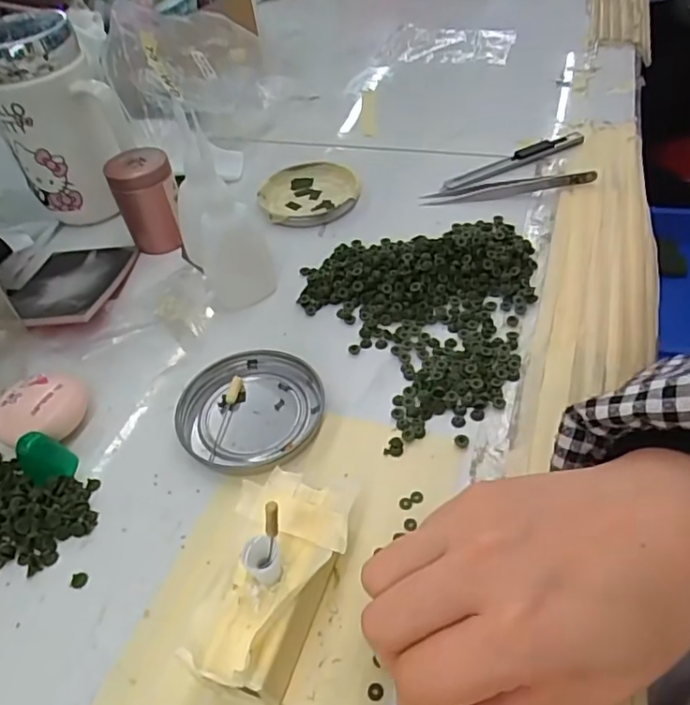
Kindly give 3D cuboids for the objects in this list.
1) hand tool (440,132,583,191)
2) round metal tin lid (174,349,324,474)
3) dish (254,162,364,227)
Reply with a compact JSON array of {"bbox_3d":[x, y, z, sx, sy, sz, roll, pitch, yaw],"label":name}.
[{"bbox_3d":[0.138,-0.157,0.468,0.134,0.011,0.019,-22,48,-13],"label":"hand tool"},{"bbox_3d":[-0.052,0.030,0.319,0.079,0.009,0.074,-4,46,4],"label":"round metal tin lid"},{"bbox_3d":[-0.028,-0.129,0.467,0.078,0.009,0.079,-4,46,4],"label":"dish"}]

